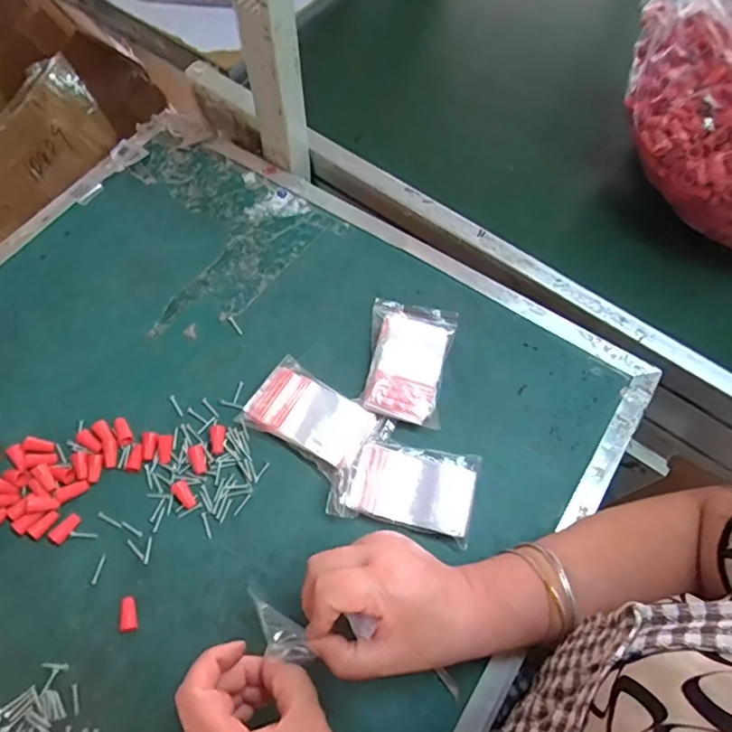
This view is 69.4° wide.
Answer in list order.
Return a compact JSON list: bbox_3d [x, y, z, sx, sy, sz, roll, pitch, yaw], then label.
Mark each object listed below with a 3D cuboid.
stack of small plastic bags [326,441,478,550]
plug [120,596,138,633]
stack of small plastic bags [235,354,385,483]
[{"bbox_3d":[0.031,0.094,0.415,0.106,0.015,0.066,12,66,5],"label":"stack of small plastic bags"},{"bbox_3d":[-0.170,0.178,0.380,0.011,0.008,0.024,-17,67,-8],"label":"plug"},{"bbox_3d":[-0.046,0.041,0.437,0.101,0.018,0.065,32,69,13],"label":"stack of small plastic bags"}]

